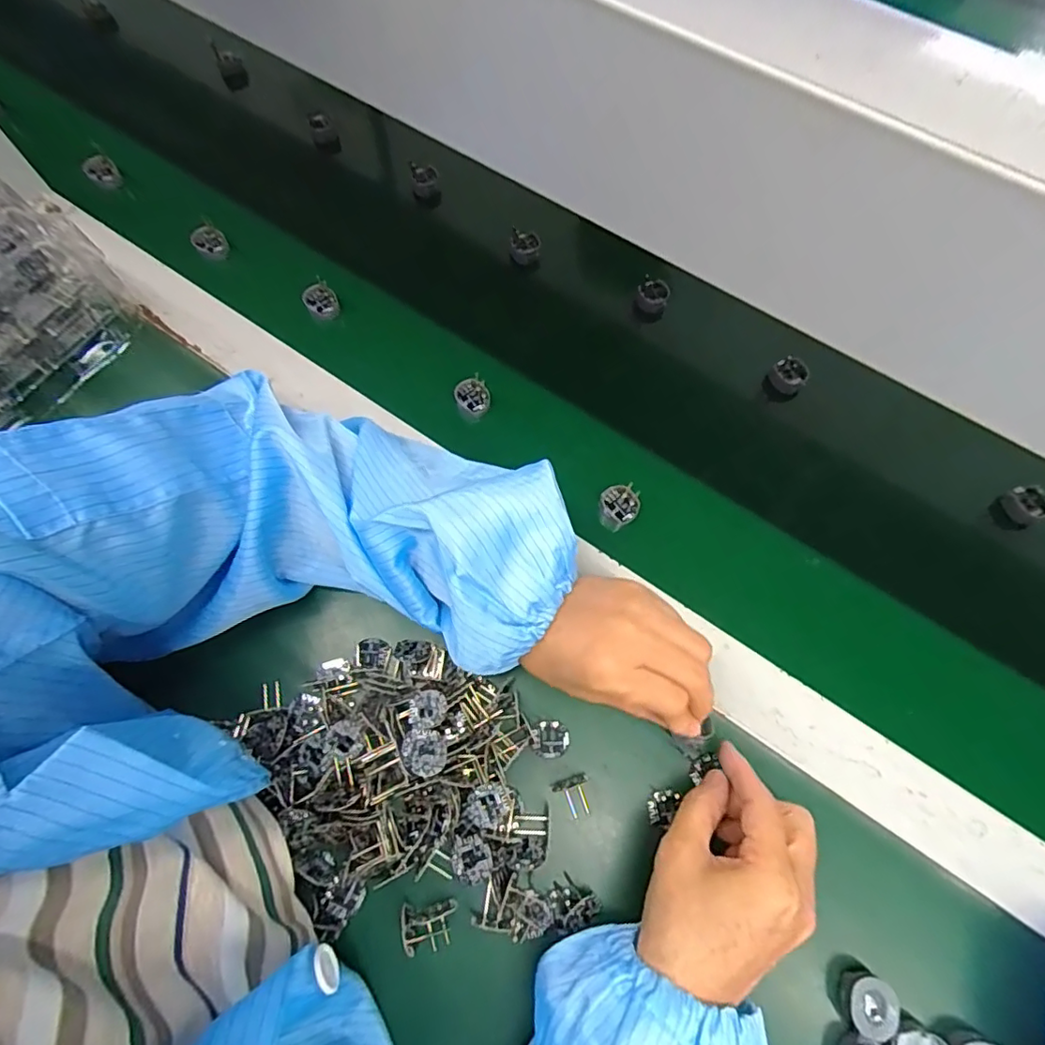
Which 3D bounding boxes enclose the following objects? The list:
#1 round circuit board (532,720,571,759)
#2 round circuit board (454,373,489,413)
[{"bbox_3d":[0.018,0.138,0.355,0.024,0.007,0.022,0,70,0],"label":"round circuit board"},{"bbox_3d":[-0.039,-0.101,0.446,0.025,0.005,0.027,0,110,1],"label":"round circuit board"}]

